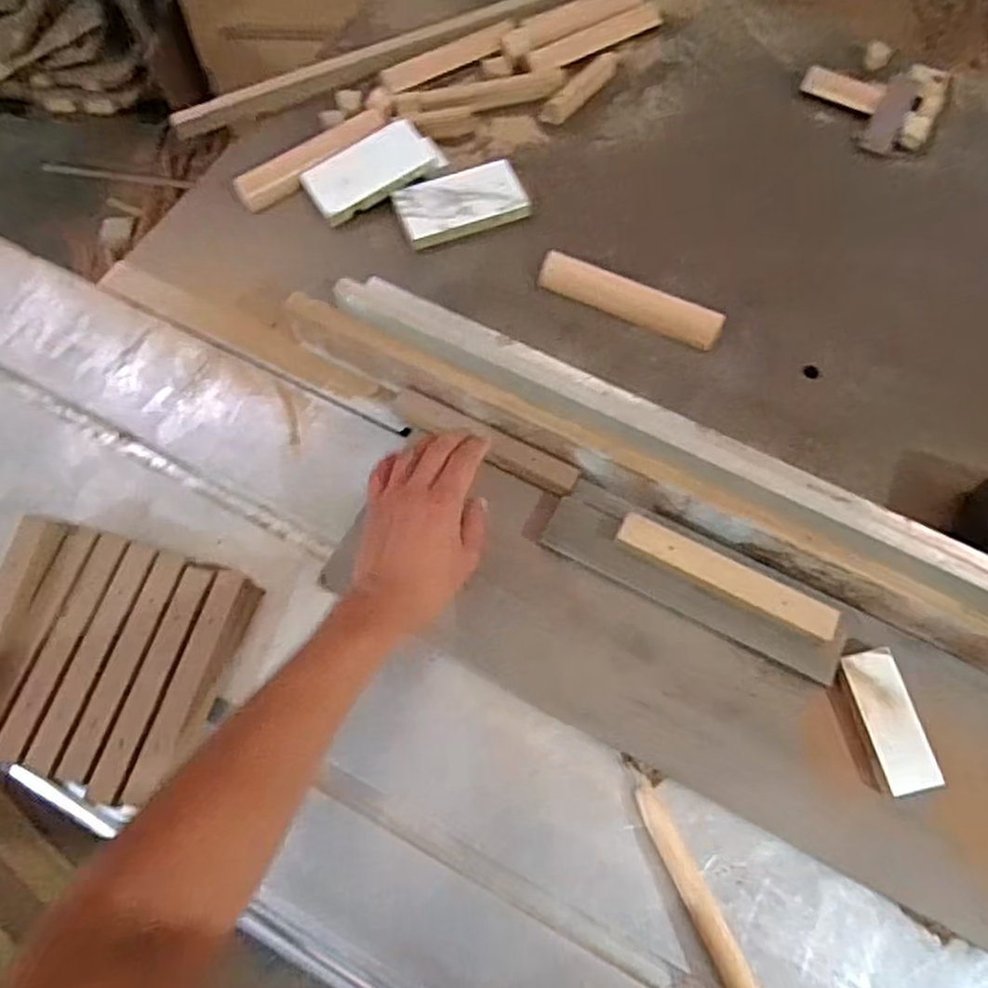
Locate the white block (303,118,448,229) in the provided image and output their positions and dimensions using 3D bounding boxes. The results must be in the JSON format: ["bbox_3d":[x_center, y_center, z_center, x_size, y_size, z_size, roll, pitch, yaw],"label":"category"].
[{"bbox_3d":[-0.126,-0.337,0.724,0.138,0.014,0.068,-29,84,0],"label":"white block"}]

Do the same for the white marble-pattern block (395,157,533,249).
[{"bbox_3d":[-0.034,-0.303,0.724,0.131,0.017,0.080,-23,71,-9],"label":"white marble-pattern block"}]

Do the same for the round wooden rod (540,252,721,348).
[{"bbox_3d":[0.132,-0.187,0.674,0.179,0.030,0.030,22,71,8],"label":"round wooden rod"}]

